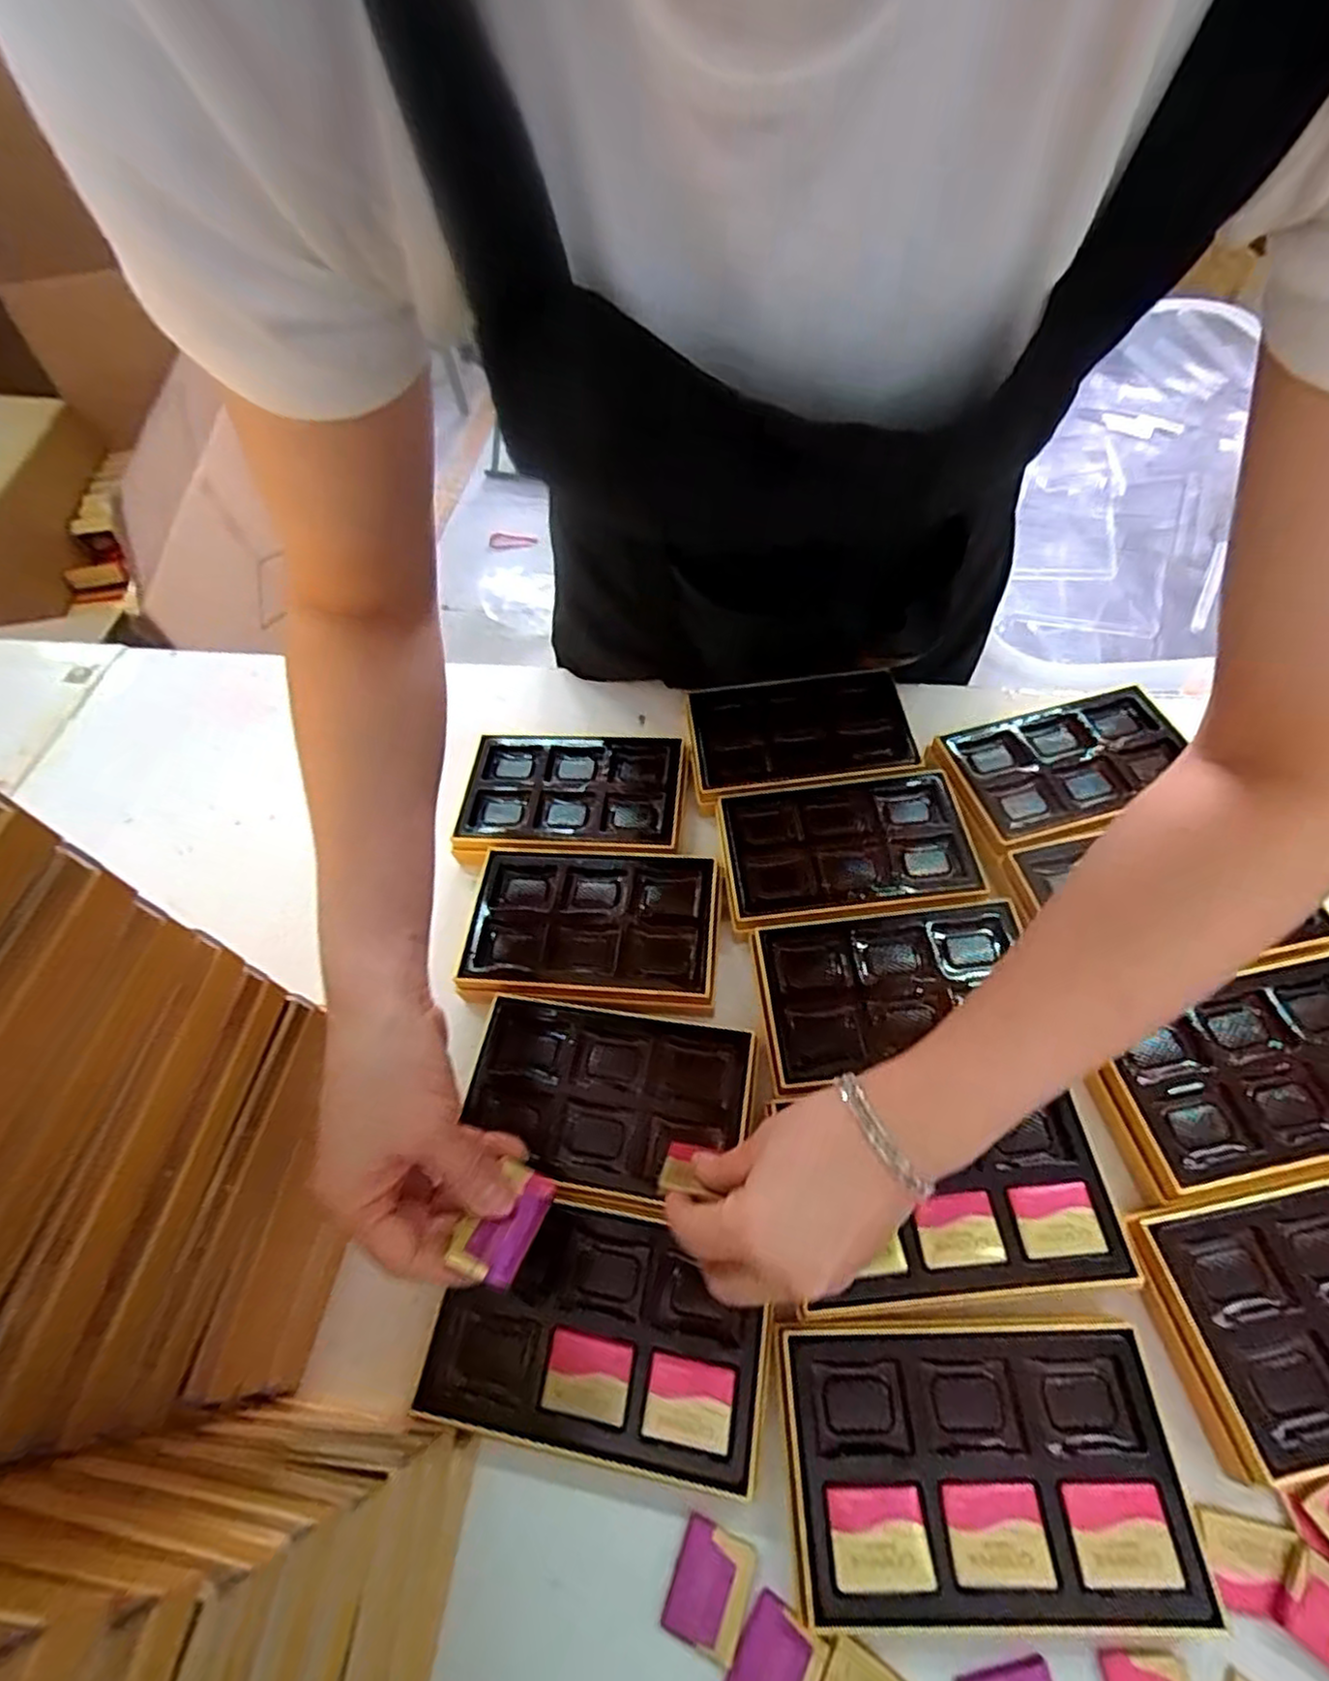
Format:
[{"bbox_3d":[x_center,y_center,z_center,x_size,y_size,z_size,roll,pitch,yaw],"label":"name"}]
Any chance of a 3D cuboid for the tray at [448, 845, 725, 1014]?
[{"bbox_3d":[-0.048,0.055,0.465,0.159,0.017,0.107,1,57,5],"label":"tray"}]

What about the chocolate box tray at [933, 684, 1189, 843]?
[{"bbox_3d":[0.290,-0.057,0.496,0.162,0.016,0.100,-16,57,-6],"label":"chocolate box tray"}]

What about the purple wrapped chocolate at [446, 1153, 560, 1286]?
[{"bbox_3d":[-0.070,0.167,0.308,0.029,0.005,0.049,15,32,12],"label":"purple wrapped chocolate"}]

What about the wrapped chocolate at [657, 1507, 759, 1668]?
[{"bbox_3d":[0.020,0.332,0.312,0.033,0.004,0.040,18,60,15],"label":"wrapped chocolate"}]

